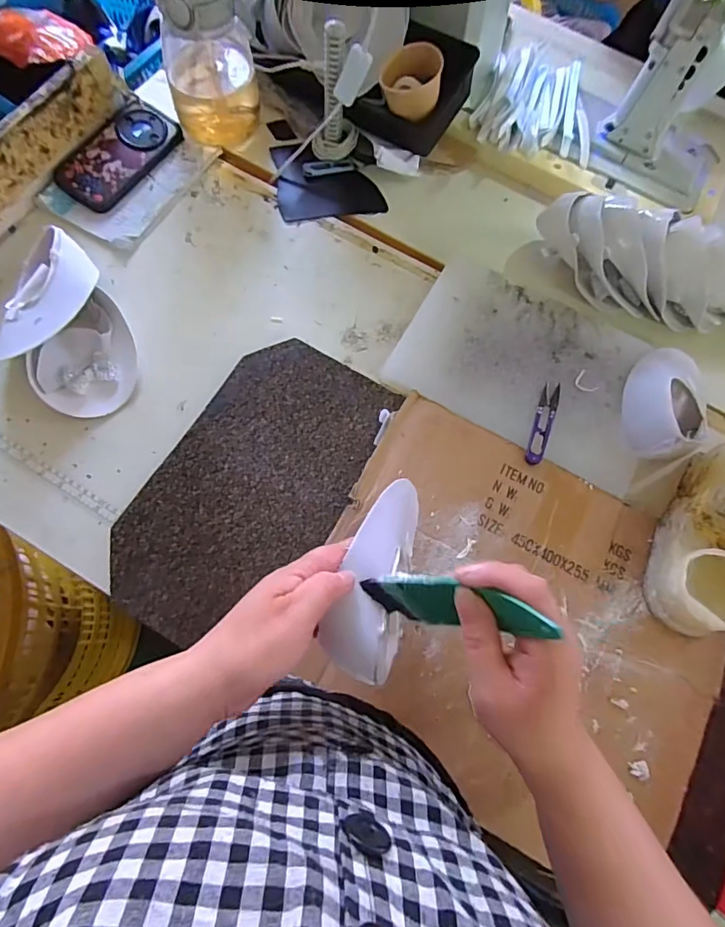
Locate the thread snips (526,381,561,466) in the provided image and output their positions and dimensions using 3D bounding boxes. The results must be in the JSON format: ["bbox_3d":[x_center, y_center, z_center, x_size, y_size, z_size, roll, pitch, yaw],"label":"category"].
[{"bbox_3d":[0.199,-0.044,0.528,0.019,0.004,0.100,19,72,5],"label":"thread snips"}]

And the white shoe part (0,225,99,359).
[{"bbox_3d":[-0.348,-0.184,0.538,0.087,0.057,0.155,8,72,0],"label":"white shoe part"}]

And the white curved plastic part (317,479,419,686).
[{"bbox_3d":[0.014,0.079,0.369,0.051,0.054,0.157,17,56,4],"label":"white curved plastic part"}]

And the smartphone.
[{"bbox_3d":[-0.323,-0.409,0.636,0.091,0.017,0.169,35,76,-5],"label":"smartphone"}]

